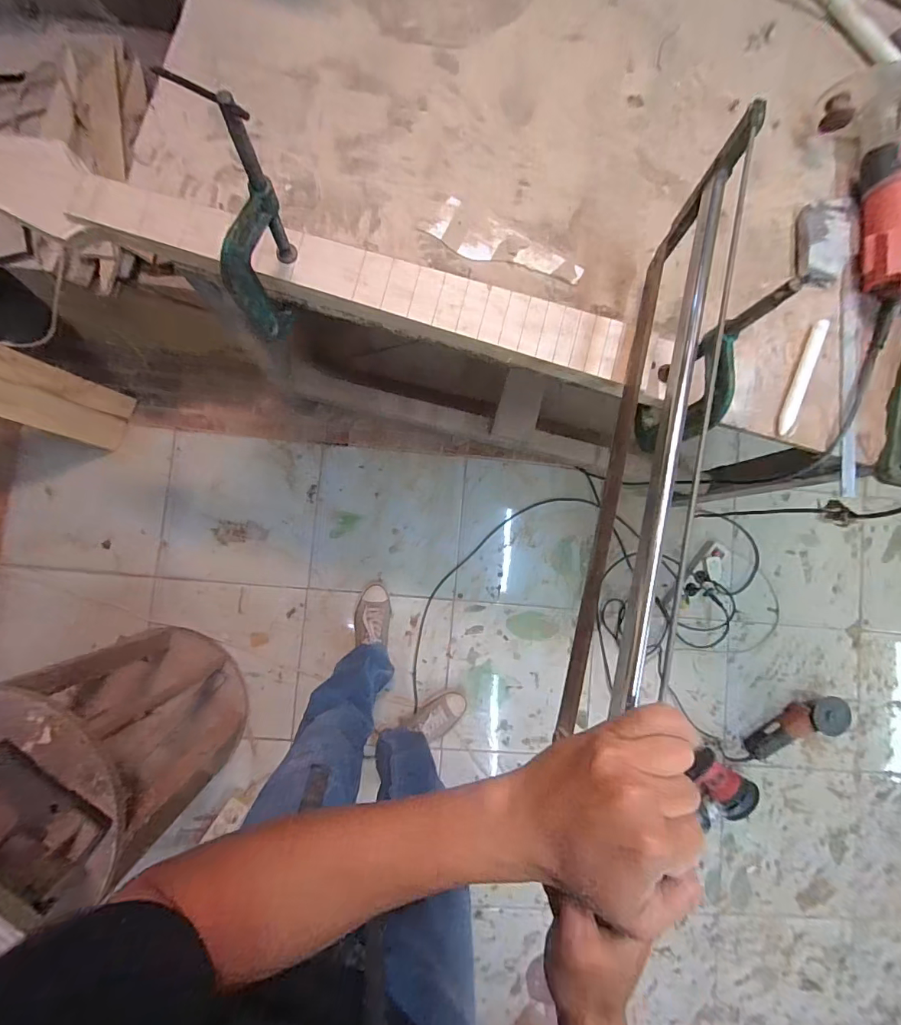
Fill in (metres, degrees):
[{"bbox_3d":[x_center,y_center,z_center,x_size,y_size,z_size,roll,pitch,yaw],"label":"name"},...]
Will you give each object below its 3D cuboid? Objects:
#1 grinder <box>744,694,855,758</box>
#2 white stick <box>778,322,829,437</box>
[{"bbox_3d":[0.954,0.596,1.209,0.280,0.091,0.096,-29,87,8],"label":"grinder"},{"bbox_3d":[0.437,-0.167,0.537,0.017,0.011,0.153,22,85,-1],"label":"white stick"}]

